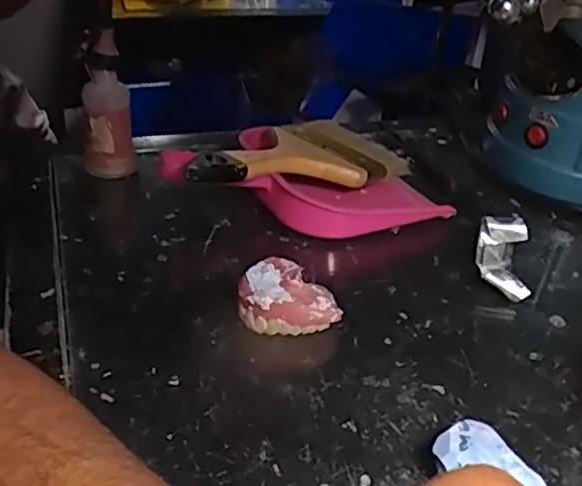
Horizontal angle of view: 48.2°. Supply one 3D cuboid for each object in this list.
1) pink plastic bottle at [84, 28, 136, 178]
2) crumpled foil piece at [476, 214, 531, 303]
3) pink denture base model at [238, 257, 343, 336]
[{"bbox_3d":[-0.148,-0.097,0.523,0.039,0.083,0.040,-4,35,-13],"label":"pink plastic bottle"},{"bbox_3d":[0.147,0.010,0.451,0.033,0.028,0.066,11,34,9],"label":"crumpled foil piece"},{"bbox_3d":[-0.002,0.030,0.408,0.059,0.027,0.058,2,34,-5],"label":"pink denture base model"}]

